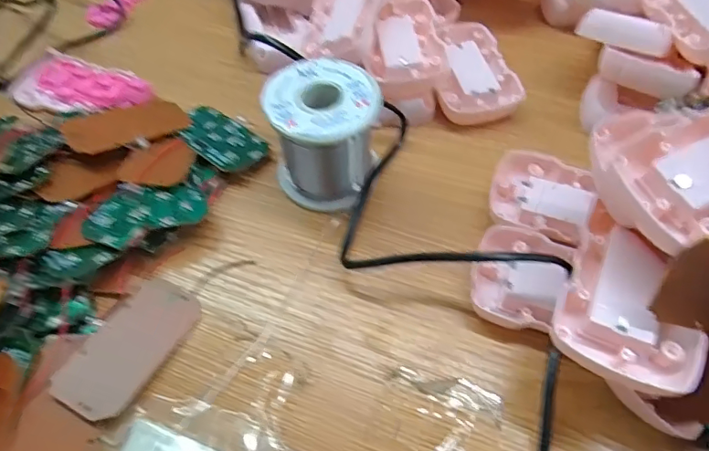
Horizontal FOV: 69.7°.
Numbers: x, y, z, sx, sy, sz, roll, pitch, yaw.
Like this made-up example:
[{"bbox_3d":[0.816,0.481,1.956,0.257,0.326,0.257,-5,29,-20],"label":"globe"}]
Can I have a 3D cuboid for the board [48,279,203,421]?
[{"bbox_3d":[-0.113,0.061,0.258,0.038,0.004,0.073,27,54,8],"label":"board"}]

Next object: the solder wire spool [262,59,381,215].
[{"bbox_3d":[-0.017,-0.051,0.296,0.061,0.062,0.061,-2,54,-2],"label":"solder wire spool"}]

